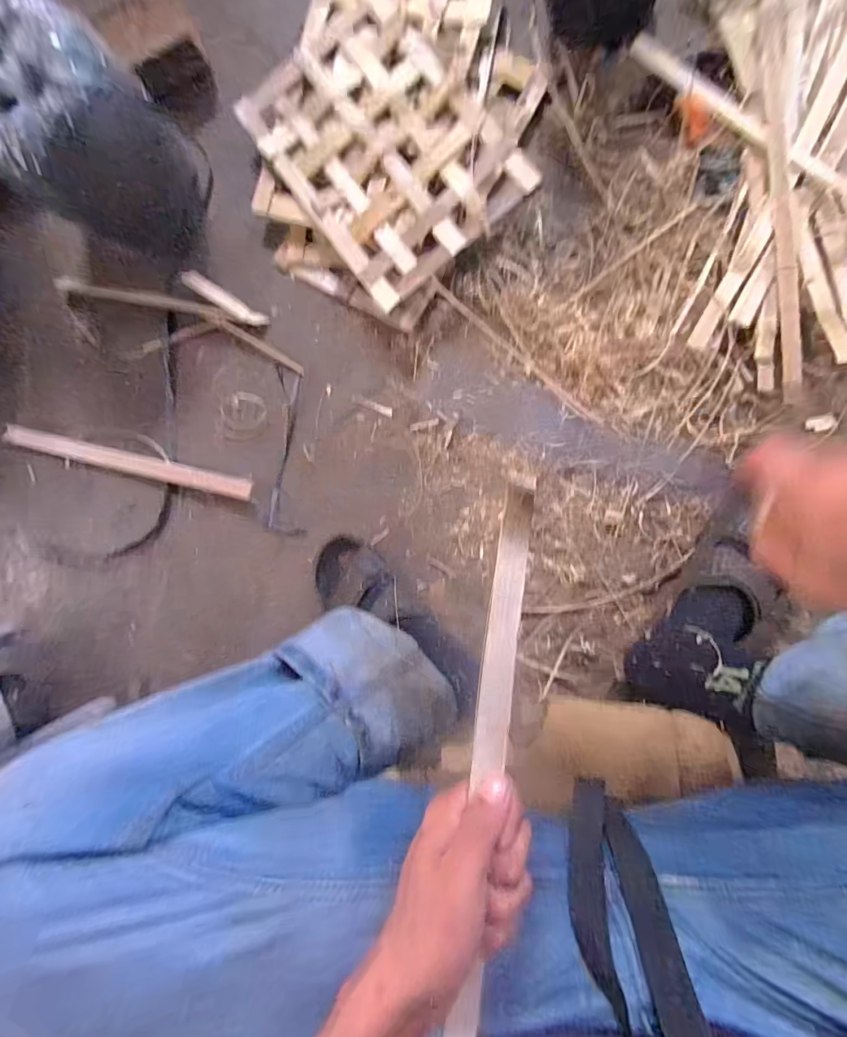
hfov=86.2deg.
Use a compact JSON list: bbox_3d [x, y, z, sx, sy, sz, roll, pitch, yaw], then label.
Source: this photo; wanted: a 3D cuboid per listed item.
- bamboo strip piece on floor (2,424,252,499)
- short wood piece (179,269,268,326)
[{"bbox_3d":[-0.431,-0.081,0.655,0.394,0.017,0.030,13,95,8],"label":"bamboo strip piece on floor"},{"bbox_3d":[-0.269,-0.296,0.615,0.121,0.012,0.023,31,97,-9],"label":"short wood piece"}]

